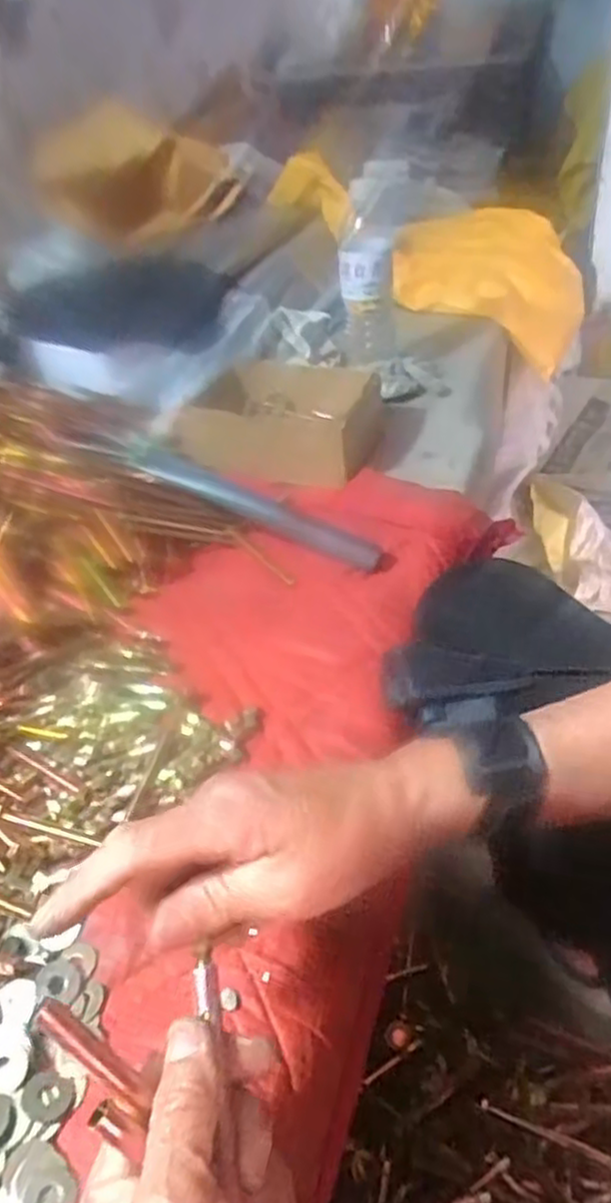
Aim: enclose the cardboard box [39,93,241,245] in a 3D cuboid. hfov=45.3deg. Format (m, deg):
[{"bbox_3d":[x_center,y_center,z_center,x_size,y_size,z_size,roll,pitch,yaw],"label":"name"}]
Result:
[{"bbox_3d":[-0.292,-0.682,1.175,0.400,0.186,0.131,13,41,32],"label":"cardboard box"}]

